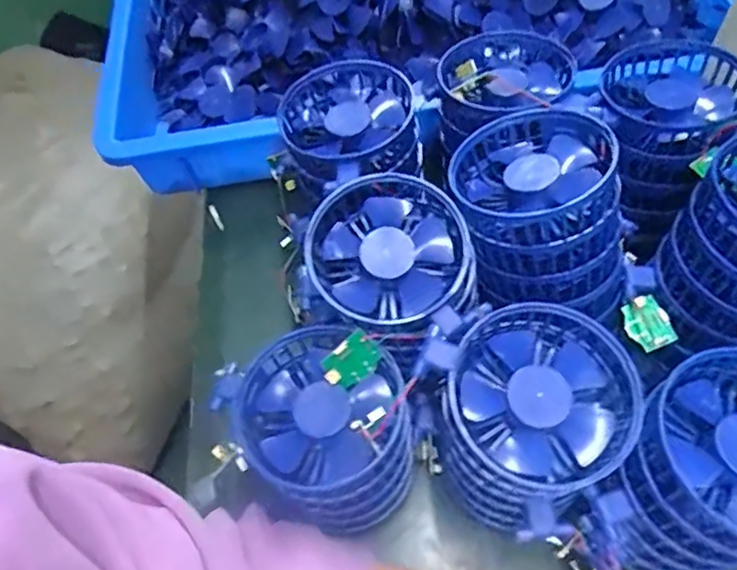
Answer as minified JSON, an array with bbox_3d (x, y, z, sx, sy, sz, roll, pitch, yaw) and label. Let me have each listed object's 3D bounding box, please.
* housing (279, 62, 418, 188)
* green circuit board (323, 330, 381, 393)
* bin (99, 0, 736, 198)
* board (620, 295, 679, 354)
[{"bbox_3d":[-0.016,-0.113,0.409,0.087,0.031,0.105,-30,62,-14],"label":"housing"},{"bbox_3d":[-0.009,0.042,0.328,0.031,0.008,0.022,-39,91,6],"label":"green circuit board"},{"bbox_3d":[0.034,-0.299,0.573,0.544,0.118,0.336,-6,59,-1],"label":"bin"},{"bbox_3d":[0.166,0.023,0.358,0.024,0.004,0.031,-37,73,14],"label":"board"}]

